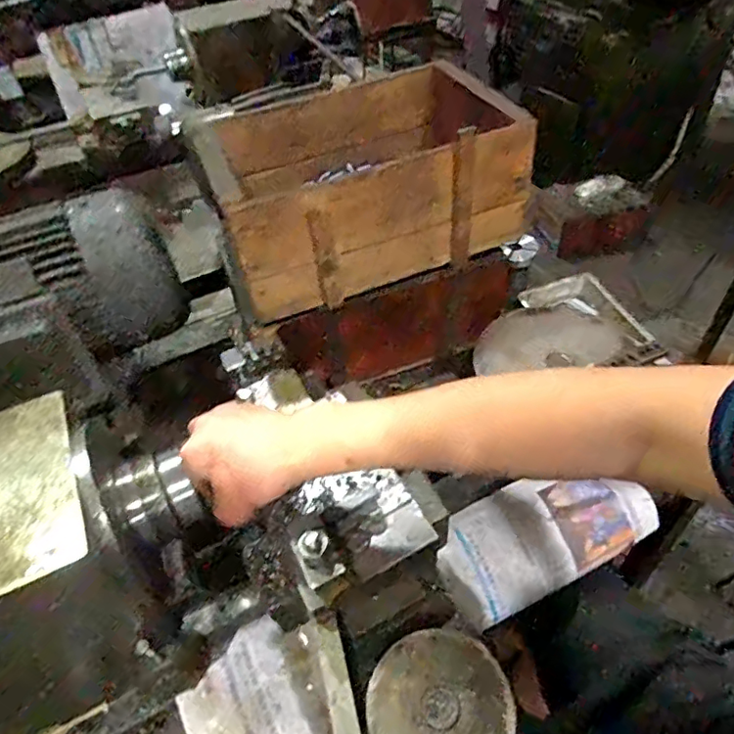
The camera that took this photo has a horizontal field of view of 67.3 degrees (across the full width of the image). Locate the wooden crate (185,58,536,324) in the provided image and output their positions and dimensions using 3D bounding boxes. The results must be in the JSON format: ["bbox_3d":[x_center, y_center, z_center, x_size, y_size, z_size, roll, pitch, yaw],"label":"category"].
[{"bbox_3d":[-0.004,-0.244,0.709,0.374,0.144,0.256,-20,48,-13],"label":"wooden crate"}]

